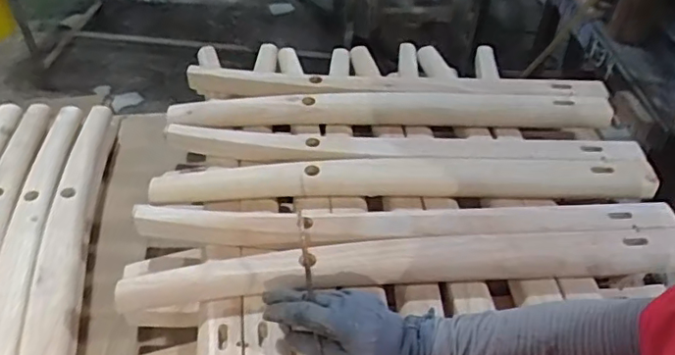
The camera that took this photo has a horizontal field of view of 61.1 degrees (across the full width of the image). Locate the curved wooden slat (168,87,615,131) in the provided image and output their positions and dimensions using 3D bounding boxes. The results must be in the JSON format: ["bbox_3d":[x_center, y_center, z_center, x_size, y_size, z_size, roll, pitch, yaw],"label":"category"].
[{"bbox_3d":[0.077,-0.093,0.790,0.598,0.036,0.070,-1,45,-3],"label":"curved wooden slat"}]

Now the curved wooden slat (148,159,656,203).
[{"bbox_3d":[0.081,0.003,0.687,0.581,0.033,0.047,0,45,-1],"label":"curved wooden slat"}]

